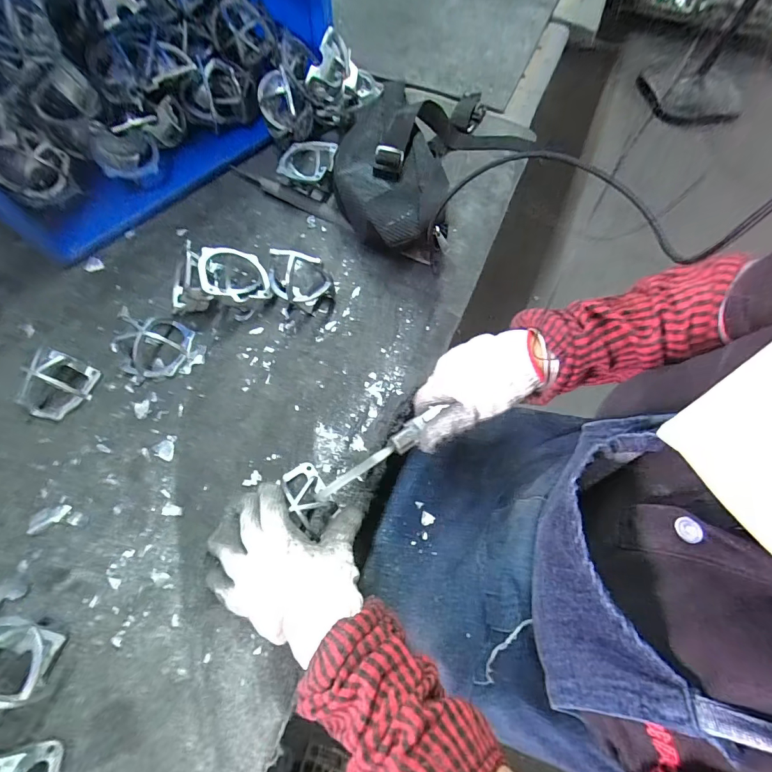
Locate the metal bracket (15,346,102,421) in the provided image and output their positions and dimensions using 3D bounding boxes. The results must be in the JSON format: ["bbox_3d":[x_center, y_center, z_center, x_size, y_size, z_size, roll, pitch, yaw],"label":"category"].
[{"bbox_3d":[-0.399,-0.004,0.471,0.075,0.042,0.078,11,67,4],"label":"metal bracket"}]

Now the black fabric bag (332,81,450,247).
[{"bbox_3d":[0.008,-0.310,0.571,0.161,0.091,0.258,15,68,4],"label":"black fabric bag"}]

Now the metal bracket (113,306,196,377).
[{"bbox_3d":[-0.309,-0.061,0.496,0.116,0.042,0.082,15,68,5],"label":"metal bracket"}]

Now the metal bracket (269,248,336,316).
[{"bbox_3d":[-0.110,-0.127,0.497,0.081,0.083,0.041,13,68,4],"label":"metal bracket"}]

